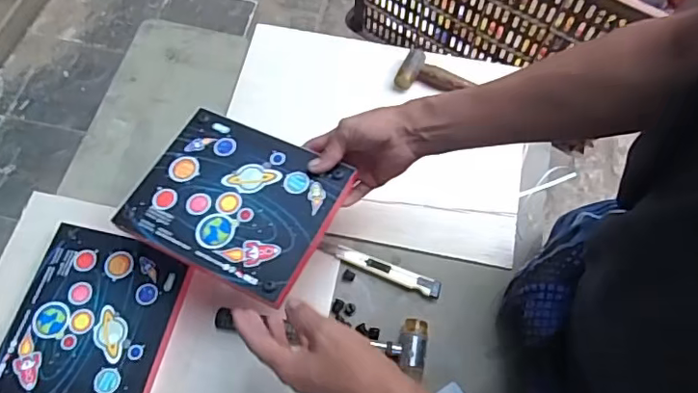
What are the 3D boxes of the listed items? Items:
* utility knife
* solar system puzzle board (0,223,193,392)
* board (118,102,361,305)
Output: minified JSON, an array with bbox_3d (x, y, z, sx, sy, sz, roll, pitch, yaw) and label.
[{"bbox_3d":[0.036,0.084,0.653,0.154,0.008,0.022,21,65,7],"label":"utility knife"},{"bbox_3d":[-0.284,0.141,0.600,0.169,0.019,0.202,14,64,3],"label":"solar system puzzle board"},{"bbox_3d":[-0.120,0.000,0.576,0.204,0.029,0.167,27,65,9],"label":"board"}]

